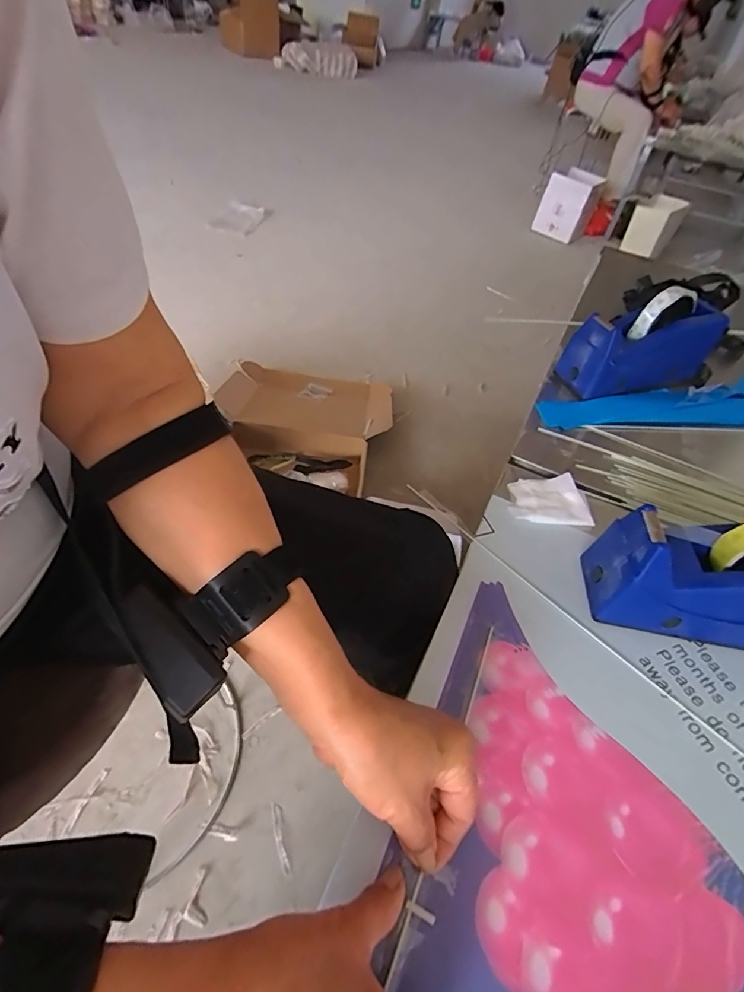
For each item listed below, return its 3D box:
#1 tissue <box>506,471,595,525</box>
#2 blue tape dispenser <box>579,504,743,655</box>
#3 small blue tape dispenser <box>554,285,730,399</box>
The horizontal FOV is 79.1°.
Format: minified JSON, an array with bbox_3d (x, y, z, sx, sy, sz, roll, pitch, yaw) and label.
[{"bbox_3d":[0.186,0.003,0.478,0.081,0.008,0.064,3,50,-4],"label":"tissue"},{"bbox_3d":[0.298,0.067,0.361,0.205,0.122,0.070,13,50,4],"label":"blue tape dispenser"},{"bbox_3d":[0.362,-0.202,0.592,0.202,0.115,0.073,-10,52,-14],"label":"small blue tape dispenser"}]

